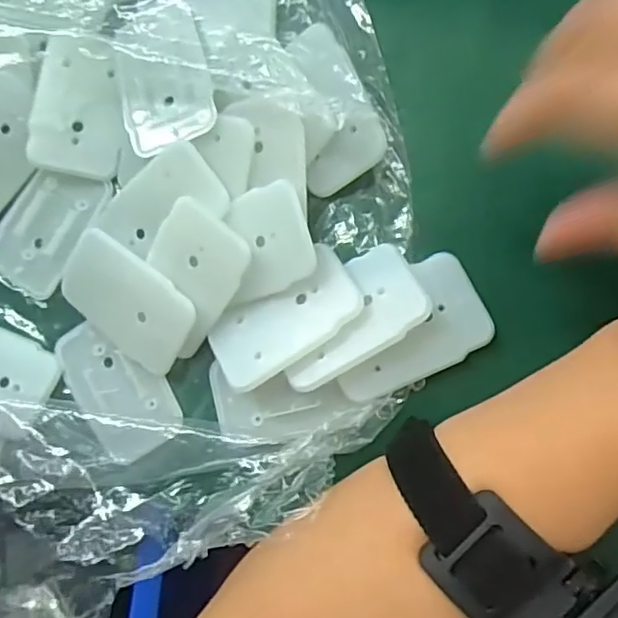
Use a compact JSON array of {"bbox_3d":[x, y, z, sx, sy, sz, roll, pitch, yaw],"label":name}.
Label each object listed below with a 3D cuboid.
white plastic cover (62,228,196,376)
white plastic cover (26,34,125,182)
[{"bbox_3d":[-0.083,-0.003,0.277,0.066,0.005,0.043,36,110,9],"label":"white plastic cover"},{"bbox_3d":[-0.108,-0.095,0.284,0.040,0.010,0.063,2,89,7],"label":"white plastic cover"}]

